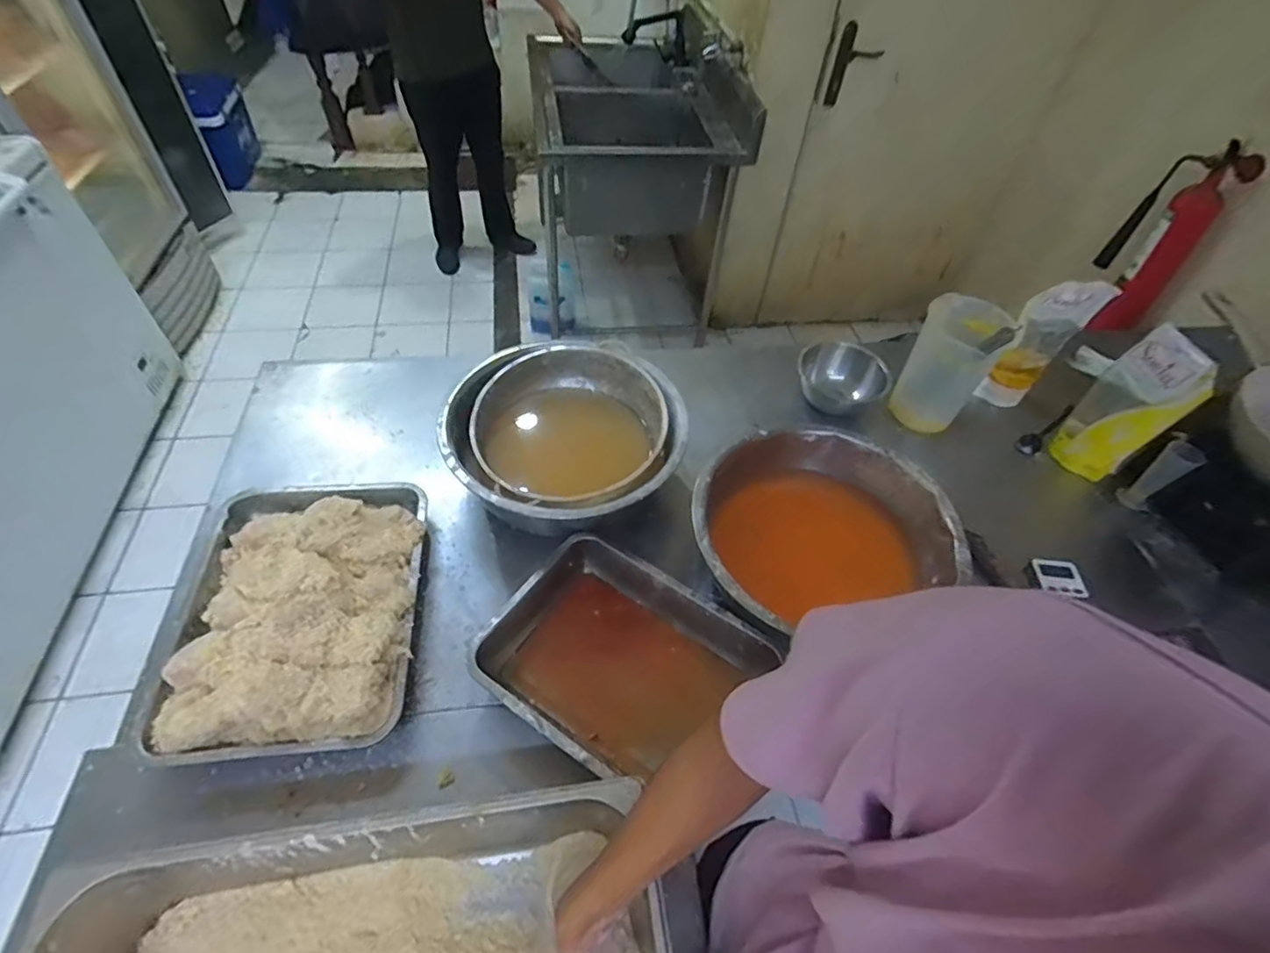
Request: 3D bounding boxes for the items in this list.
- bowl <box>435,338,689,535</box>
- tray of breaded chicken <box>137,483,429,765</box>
[{"bbox_3d":[-0.107,-0.049,0.989,0.352,0.148,0.370,3,51,-4],"label":"bowl"},{"bbox_3d":[-0.453,0.163,0.799,0.303,0.107,0.384,-3,52,-8],"label":"tray of breaded chicken"}]

